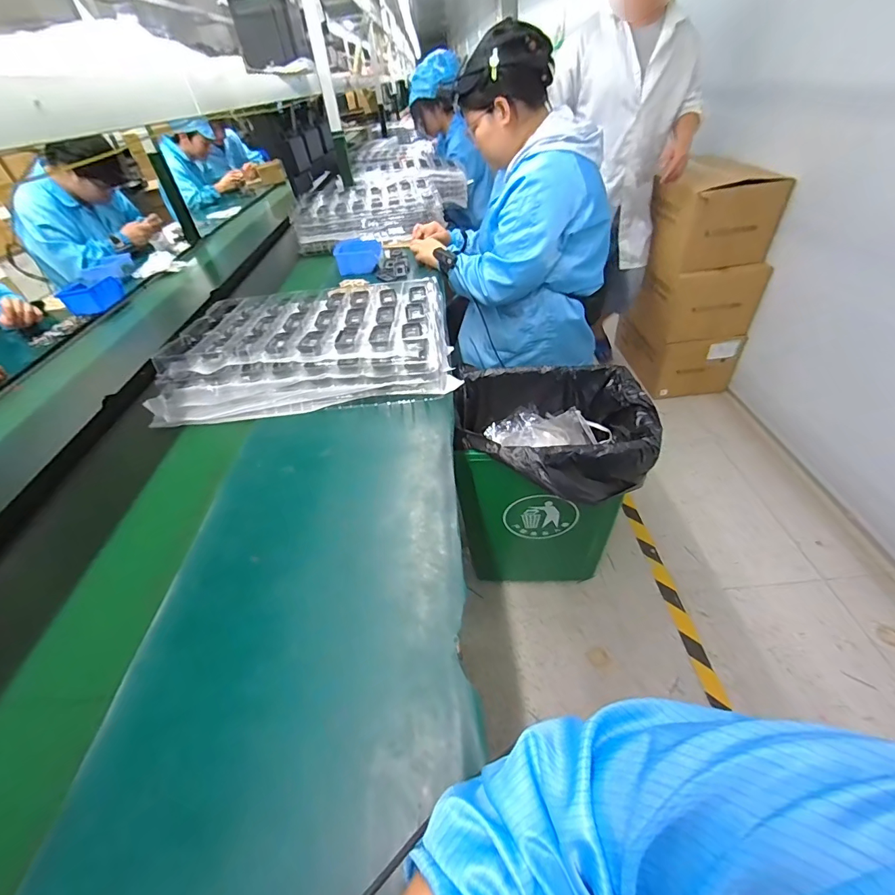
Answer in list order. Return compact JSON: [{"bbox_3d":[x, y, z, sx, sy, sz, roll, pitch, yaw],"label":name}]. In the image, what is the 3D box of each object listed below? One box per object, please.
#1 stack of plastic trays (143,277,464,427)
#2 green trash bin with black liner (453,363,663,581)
[{"bbox_3d":[-0.288,-0.218,0.863,0.563,0.104,0.345,-9,42,-1],"label":"stack of plastic trays"},{"bbox_3d":[0.258,0.108,1.097,0.401,0.562,0.368,-2,42,7],"label":"green trash bin with black liner"}]

